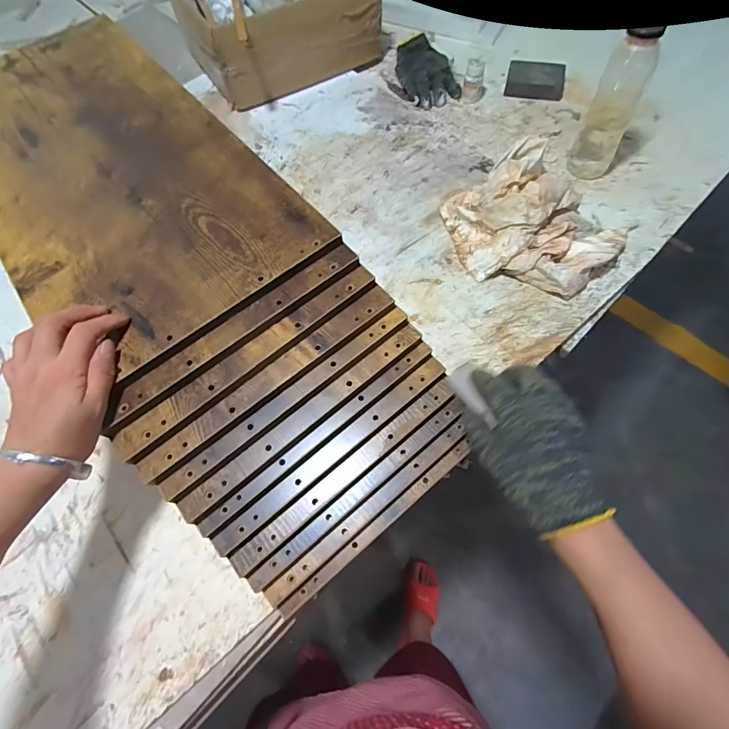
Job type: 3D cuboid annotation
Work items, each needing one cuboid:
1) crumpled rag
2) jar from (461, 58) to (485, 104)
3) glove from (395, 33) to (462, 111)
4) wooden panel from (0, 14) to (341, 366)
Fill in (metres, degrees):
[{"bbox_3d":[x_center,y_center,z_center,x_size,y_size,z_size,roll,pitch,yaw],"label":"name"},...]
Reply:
[{"bbox_3d":[0.235,-0.198,0.535,0.233,0.062,0.221,-39,69,-15],"label":"crumpled rag"},{"bbox_3d":[0.191,-0.496,0.674,0.032,0.059,0.030,-1,65,2],"label":"jar"},{"bbox_3d":[0.107,-0.560,0.730,0.089,0.033,0.185,-19,66,-6],"label":"glove"},{"bbox_3d":[-0.309,-0.241,0.443,0.272,0.010,0.571,-42,69,-15],"label":"wooden panel"}]

